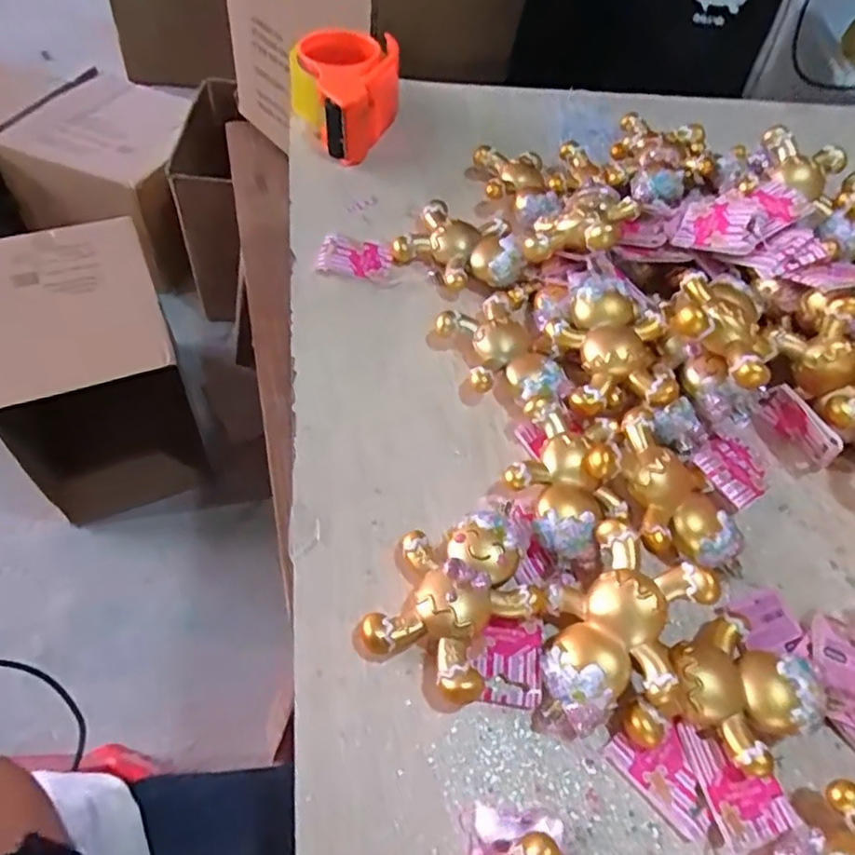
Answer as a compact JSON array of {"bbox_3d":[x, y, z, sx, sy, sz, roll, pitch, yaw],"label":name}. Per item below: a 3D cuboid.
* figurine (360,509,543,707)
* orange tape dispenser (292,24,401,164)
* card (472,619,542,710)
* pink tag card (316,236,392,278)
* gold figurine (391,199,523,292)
[{"bbox_3d":[0.017,0.096,0.360,0.078,0.029,0.100,30,59,15],"label":"figurine"},{"bbox_3d":[-0.082,-0.336,0.618,0.106,0.061,0.160,1,56,-8],"label":"orange tape dispenser"},{"bbox_3d":[0.046,0.132,0.355,0.035,0.006,0.045,9,56,2],"label":"card"},{"bbox_3d":[-0.061,-0.139,0.522,0.059,0.007,0.038,13,64,2],"label":"pink tag card"},{"bbox_3d":[0.030,-0.150,0.526,0.102,0.035,0.080,24,56,7],"label":"gold figurine"}]

